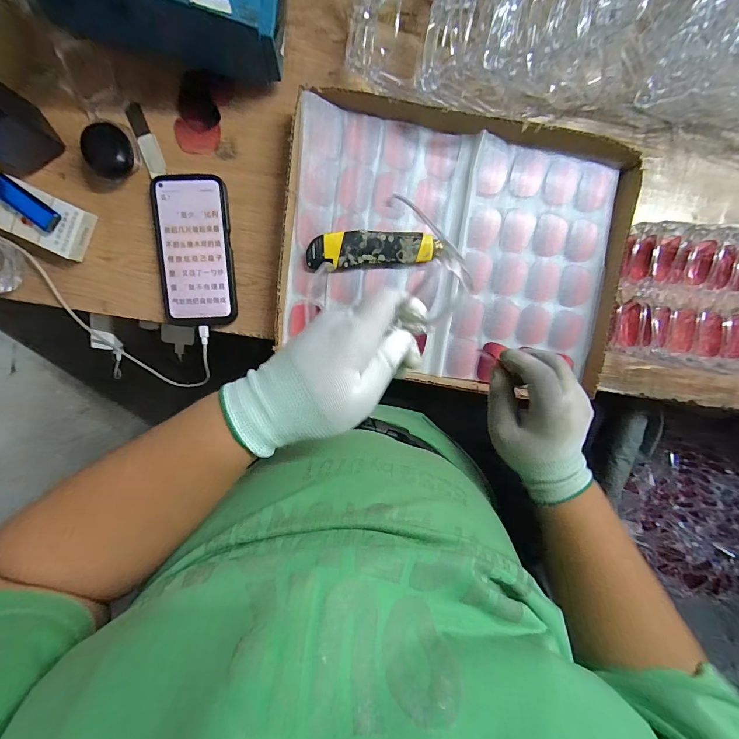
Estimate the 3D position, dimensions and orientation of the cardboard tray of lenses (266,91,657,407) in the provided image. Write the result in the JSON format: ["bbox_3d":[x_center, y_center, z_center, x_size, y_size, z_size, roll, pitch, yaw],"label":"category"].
[{"bbox_3d":[0.095,-0.131,0.411,0.377,0.037,0.285,10,96,-3],"label":"cardboard tray of lenses"}]

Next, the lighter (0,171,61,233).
[{"bbox_3d":[-0.367,-0.178,0.377,0.078,0.010,0.026,39,96,-9],"label":"lighter"}]

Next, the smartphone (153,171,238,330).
[{"bbox_3d":[-0.200,-0.135,0.413,0.081,0.013,0.164,-2,99,-2],"label":"smartphone"}]

